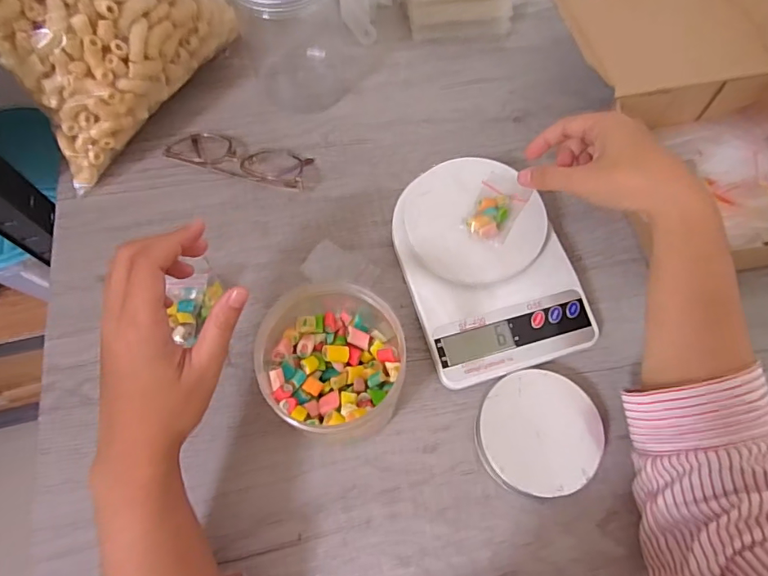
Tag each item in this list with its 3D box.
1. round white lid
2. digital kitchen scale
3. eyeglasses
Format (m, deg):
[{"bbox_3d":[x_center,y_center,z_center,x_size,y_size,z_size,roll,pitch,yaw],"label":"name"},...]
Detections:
[{"bbox_3d":[0.111,0.103,0.348,0.084,0.016,0.083,0,67,0],"label":"round white lid"},{"bbox_3d":[0.079,-0.019,0.386,0.126,0.044,0.172,-18,68,-7],"label":"digital kitchen scale"},{"bbox_3d":[-0.133,-0.121,0.441,0.135,0.022,0.046,18,68,8],"label":"eyeglasses"}]

